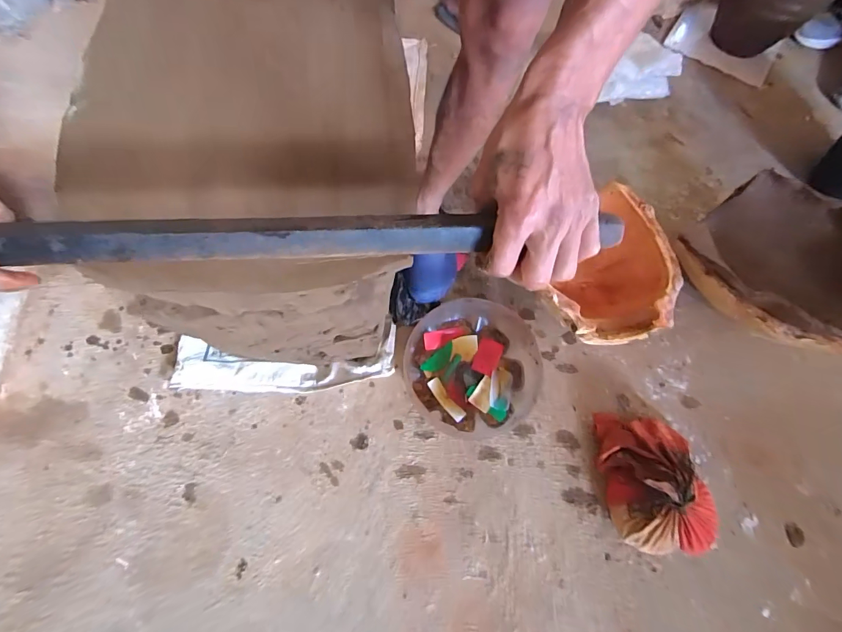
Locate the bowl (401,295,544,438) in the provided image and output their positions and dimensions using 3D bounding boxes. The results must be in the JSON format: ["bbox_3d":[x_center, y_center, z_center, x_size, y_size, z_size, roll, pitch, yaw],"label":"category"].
[{"bbox_3d":[0.099,0.101,0.747,0.253,0.107,0.255,1,71,-2],"label":"bowl"}]

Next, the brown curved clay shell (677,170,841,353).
[{"bbox_3d":[0.702,-0.094,0.773,0.306,0.144,0.326,-38,75,-15],"label":"brown curved clay shell"}]

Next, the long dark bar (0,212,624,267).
[{"bbox_3d":[-0.078,-0.062,0.302,0.478,0.020,0.031,-3,69,-5],"label":"long dark bar"}]

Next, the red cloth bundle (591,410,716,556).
[{"bbox_3d":[0.418,0.284,0.696,0.169,0.110,0.235,-6,71,-5],"label":"red cloth bundle"}]

